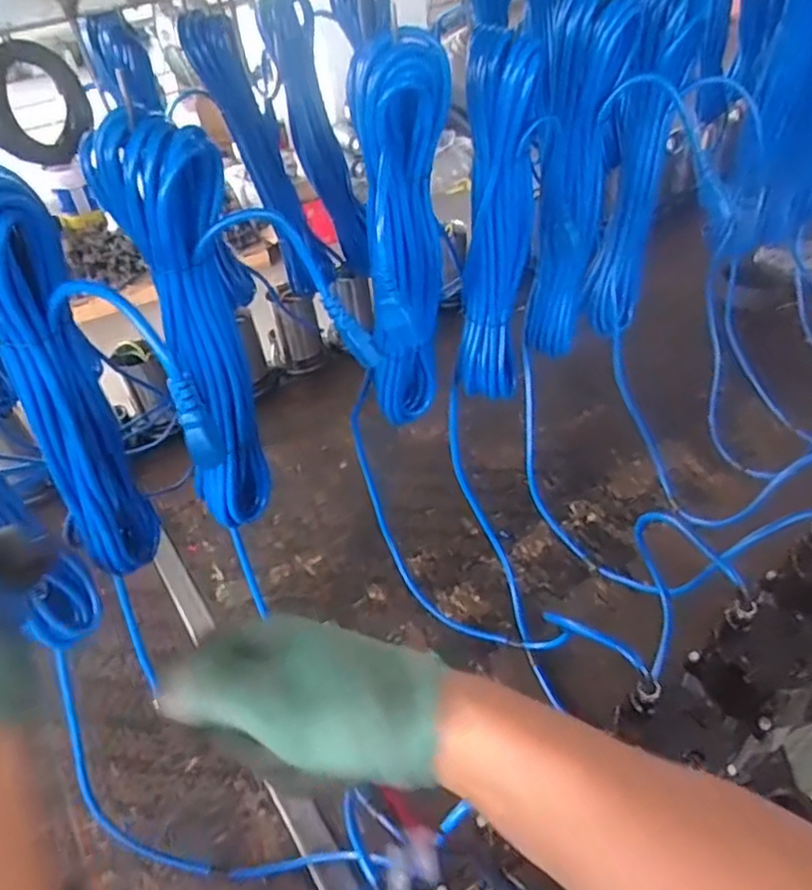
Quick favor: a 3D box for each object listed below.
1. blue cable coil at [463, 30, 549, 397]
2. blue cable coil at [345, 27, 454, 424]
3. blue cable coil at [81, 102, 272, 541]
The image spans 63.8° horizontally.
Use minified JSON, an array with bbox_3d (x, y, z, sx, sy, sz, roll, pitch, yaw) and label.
[{"bbox_3d":[0.077,-0.188,0.610,0.090,0.321,0.053,-2,41,7],"label":"blue cable coil"},{"bbox_3d":[0.002,-0.156,0.561,0.078,0.332,0.039,-14,41,-7],"label":"blue cable coil"},{"bbox_3d":[-0.150,-0.066,0.495,0.095,0.331,0.045,-16,41,-9],"label":"blue cable coil"}]

